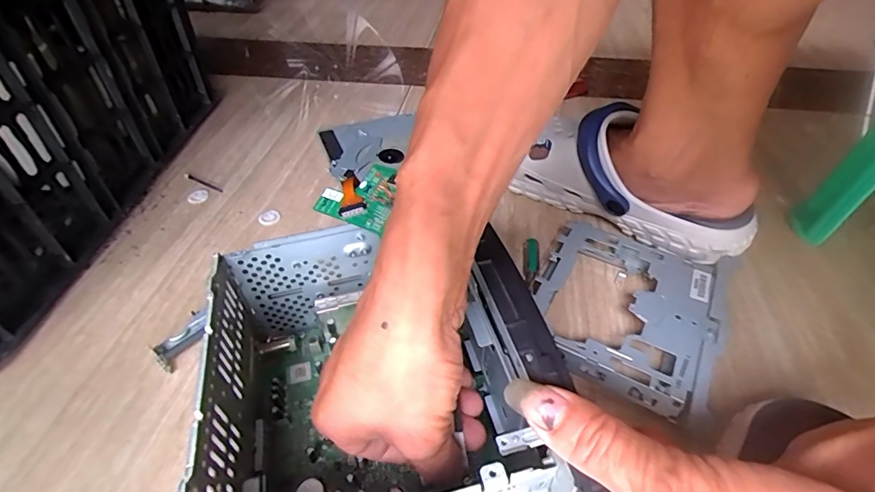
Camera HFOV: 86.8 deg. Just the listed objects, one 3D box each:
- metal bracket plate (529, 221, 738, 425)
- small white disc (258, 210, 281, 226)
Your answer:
[{"bbox_3d":[0.148,0.045,0.382,0.149,0.032,0.171,24,48,22],"label":"metal bracket plate"},{"bbox_3d":[-0.176,-0.029,0.486,0.022,0.004,0.021,1,44,-1],"label":"small white disc"}]

